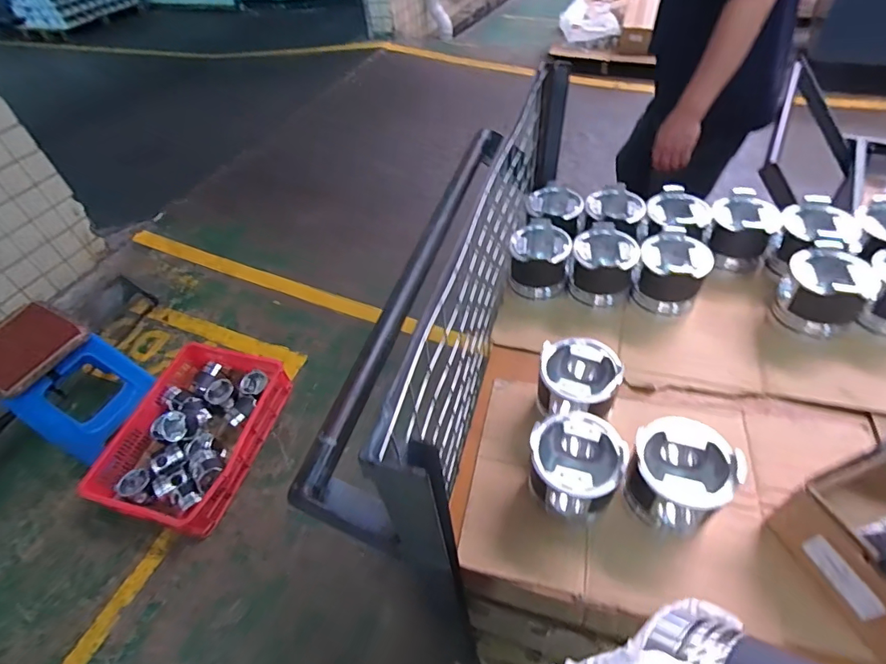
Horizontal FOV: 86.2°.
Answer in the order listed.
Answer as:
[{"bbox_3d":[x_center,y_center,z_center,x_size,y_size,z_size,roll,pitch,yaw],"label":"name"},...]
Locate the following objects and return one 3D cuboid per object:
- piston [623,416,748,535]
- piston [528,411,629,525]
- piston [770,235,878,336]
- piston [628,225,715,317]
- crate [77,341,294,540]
[{"bbox_3d":[0.254,0.160,0.519,0.093,0.100,0.095,-2,46,2],"label":"piston"},{"bbox_3d":[0.146,0.161,0.541,0.099,0.107,0.097,-2,46,2],"label":"piston"},{"bbox_3d":[0.533,-0.050,0.671,0.095,0.107,0.102,-34,53,-26],"label":"piston"},{"bbox_3d":[0.350,-0.087,0.732,0.098,0.108,0.093,20,51,21],"label":"piston"},{"bbox_3d":[-0.856,0.328,1.650,0.463,0.141,0.618,10,48,12],"label":"crate"}]

